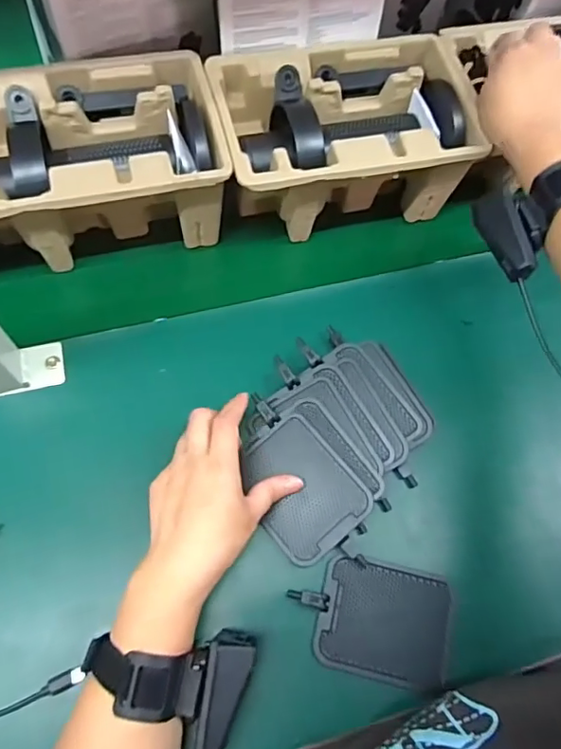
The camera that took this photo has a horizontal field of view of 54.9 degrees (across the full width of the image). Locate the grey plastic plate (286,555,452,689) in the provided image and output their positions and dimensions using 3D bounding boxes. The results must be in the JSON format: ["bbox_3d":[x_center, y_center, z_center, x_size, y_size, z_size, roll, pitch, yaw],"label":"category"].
[{"bbox_3d":[0.070,0.181,0.401,0.117,0.011,0.077,15,65,-3],"label":"grey plastic plate"}]

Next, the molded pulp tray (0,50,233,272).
[{"bbox_3d":[-0.163,-0.181,0.479,0.220,0.106,0.142,-12,68,-8],"label":"molded pulp tray"}]

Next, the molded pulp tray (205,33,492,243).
[{"bbox_3d":[0.057,-0.218,0.510,0.220,0.101,0.152,-9,68,-7],"label":"molded pulp tray"}]

